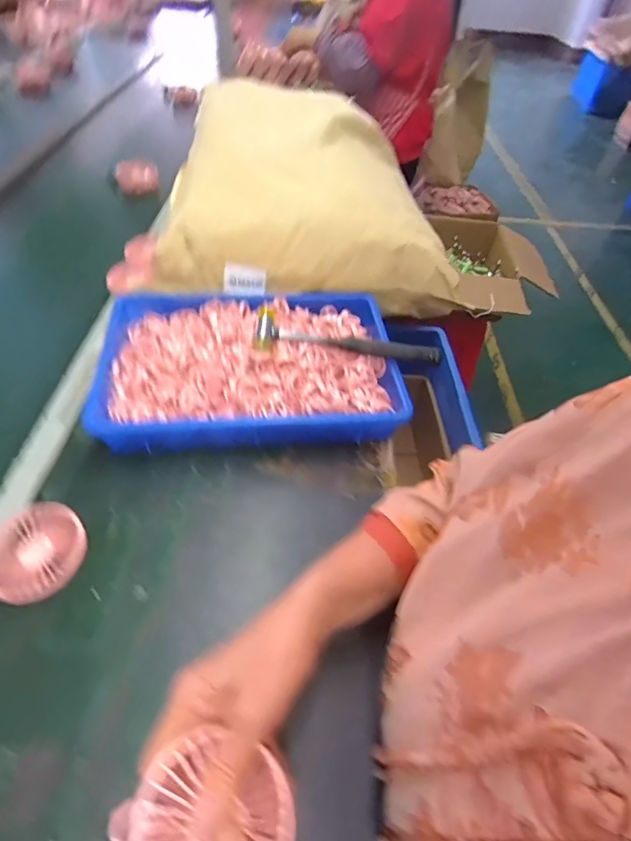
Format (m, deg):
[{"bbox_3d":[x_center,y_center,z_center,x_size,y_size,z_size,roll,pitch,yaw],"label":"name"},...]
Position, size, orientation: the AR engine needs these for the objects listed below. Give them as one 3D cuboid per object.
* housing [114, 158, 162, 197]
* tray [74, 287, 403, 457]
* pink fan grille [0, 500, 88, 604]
[{"bbox_3d":[-0.406,-0.558,1.007,0.092,0.065,0.038,-21,54,-20],"label":"housing"},{"bbox_3d":[-0.082,-0.073,0.577,0.371,0.070,0.243,-3,50,-7],"label":"tray"},{"bbox_3d":[-0.269,0.126,0.426,0.086,0.017,0.092,2,49,-2],"label":"pink fan grille"}]

